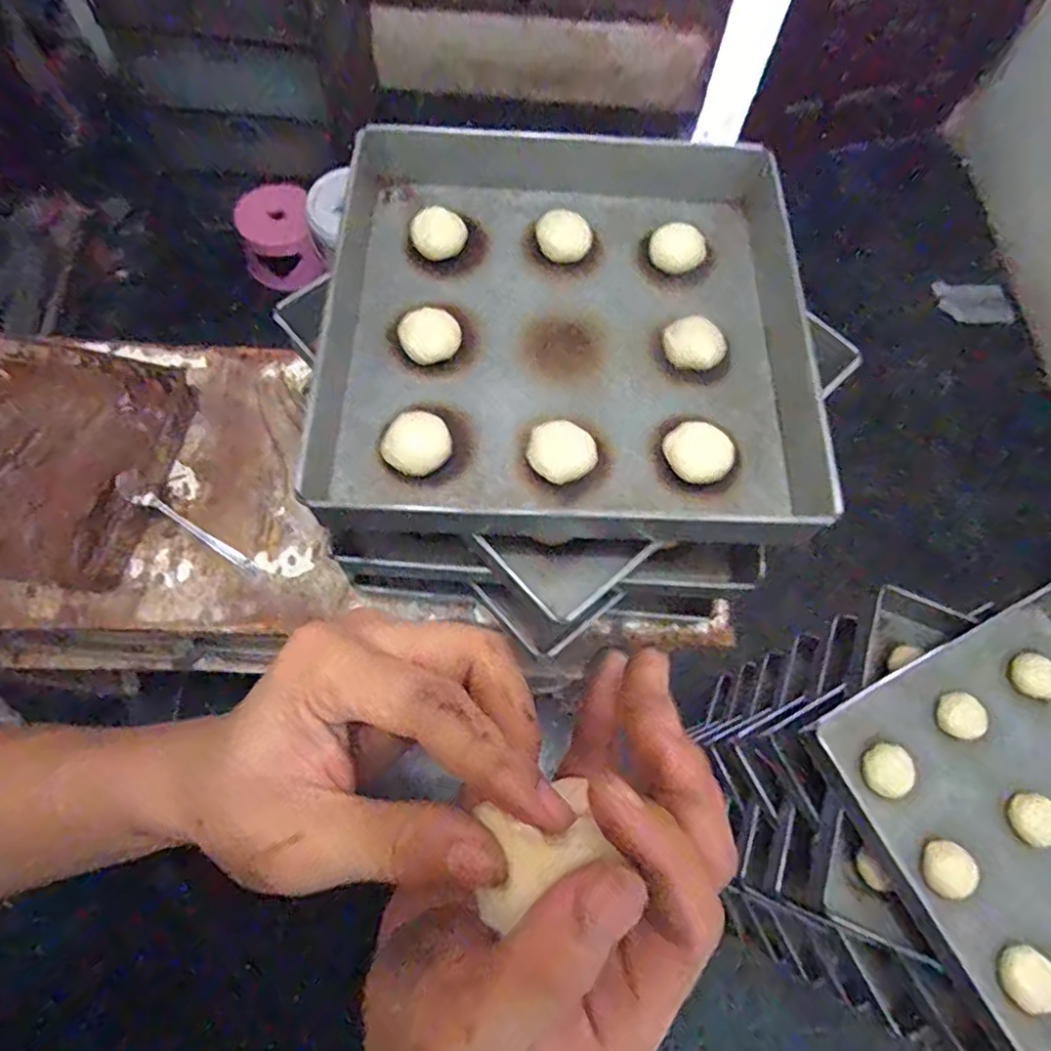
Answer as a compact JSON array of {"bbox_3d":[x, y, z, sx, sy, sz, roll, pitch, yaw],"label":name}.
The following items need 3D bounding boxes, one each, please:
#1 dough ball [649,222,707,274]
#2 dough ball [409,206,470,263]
[{"bbox_3d":[0.154,-0.278,0.630,0.051,0.026,0.045,31,69,9],"label":"dough ball"},{"bbox_3d":[-0.088,-0.285,0.614,0.052,0.030,0.045,23,68,6],"label":"dough ball"}]

